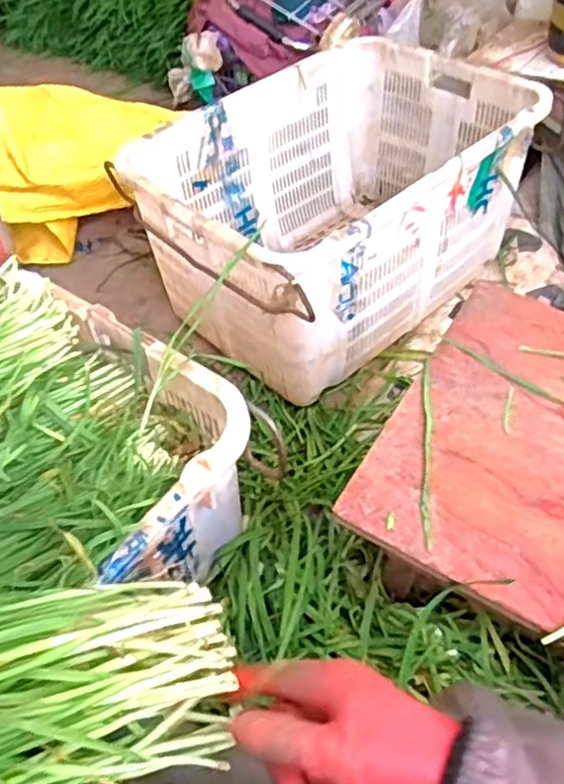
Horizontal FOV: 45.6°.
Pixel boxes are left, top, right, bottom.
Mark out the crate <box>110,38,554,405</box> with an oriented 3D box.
[{"bbox_3d":[0.101,-0.349,1.300,0.479,0.377,0.713,37,60,25],"label":"crate"}]

